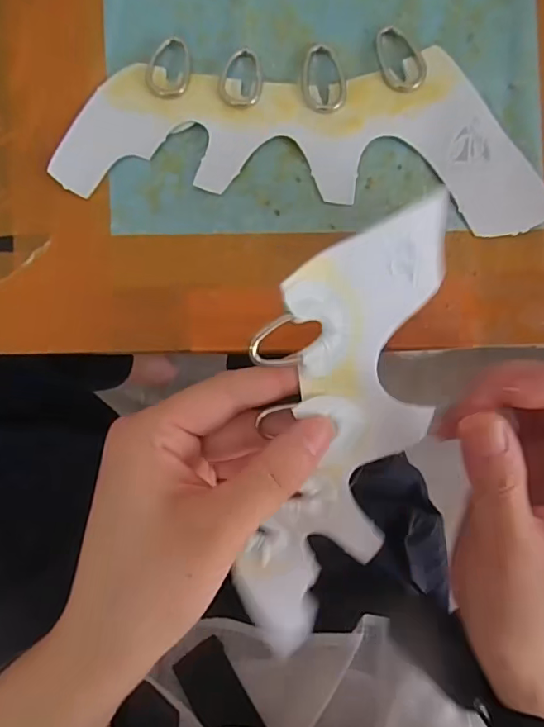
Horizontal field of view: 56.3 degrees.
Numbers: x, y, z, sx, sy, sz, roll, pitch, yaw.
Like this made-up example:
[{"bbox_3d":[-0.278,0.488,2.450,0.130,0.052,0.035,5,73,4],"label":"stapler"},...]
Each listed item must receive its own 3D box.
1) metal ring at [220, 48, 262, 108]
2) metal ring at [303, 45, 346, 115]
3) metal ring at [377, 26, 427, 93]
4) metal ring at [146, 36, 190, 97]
[{"bbox_3d":[-0.014,-0.130,0.230,0.019,0.004,0.026,5,86,-4],"label":"metal ring"},{"bbox_3d":[0.024,-0.131,0.233,0.020,0.004,0.032,-4,87,-5],"label":"metal ring"},{"bbox_3d":[0.060,-0.143,0.236,0.020,0.004,0.033,-19,88,-5],"label":"metal ring"},{"bbox_3d":[-0.046,-0.133,0.228,0.018,0.004,0.026,4,87,-4],"label":"metal ring"}]

